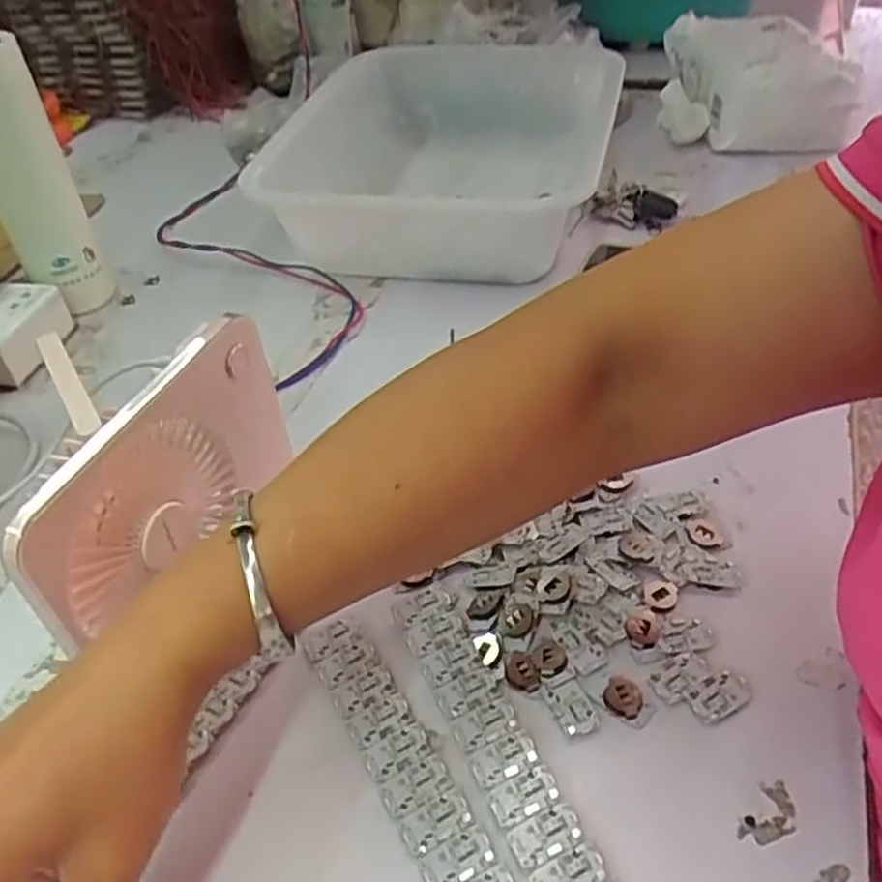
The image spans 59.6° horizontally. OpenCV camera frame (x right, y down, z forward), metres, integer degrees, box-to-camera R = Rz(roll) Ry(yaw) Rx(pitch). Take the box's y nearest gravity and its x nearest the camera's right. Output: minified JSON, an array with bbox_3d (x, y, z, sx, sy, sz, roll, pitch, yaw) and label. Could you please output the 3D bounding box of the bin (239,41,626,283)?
[{"bbox_3d":[0.011,-0.271,0.733,0.287,0.116,0.395,5,43,12],"label":"bin"}]

